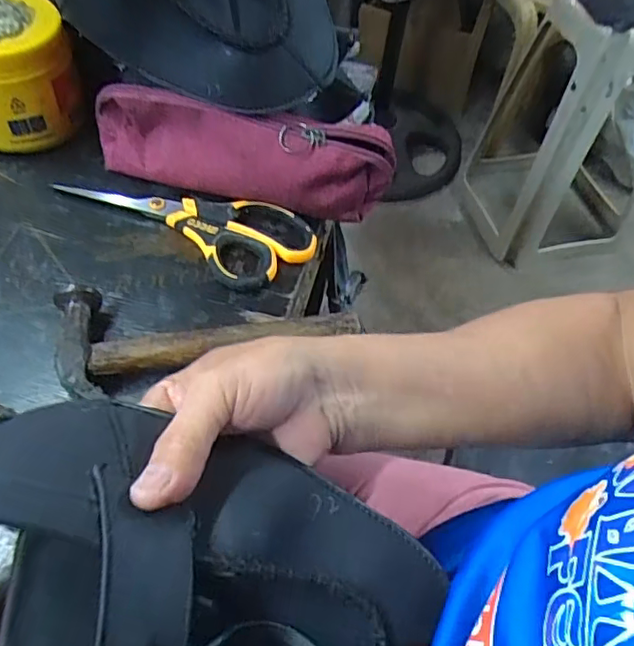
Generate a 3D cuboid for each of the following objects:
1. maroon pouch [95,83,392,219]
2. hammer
[{"bbox_3d":[-0.059,-0.133,0.458,0.234,0.061,0.055,12,54,3],"label":"maroon pouch"},{"bbox_3d":[-0.070,0.002,0.387,0.182,0.026,0.077,-11,56,-13],"label":"hammer"}]

